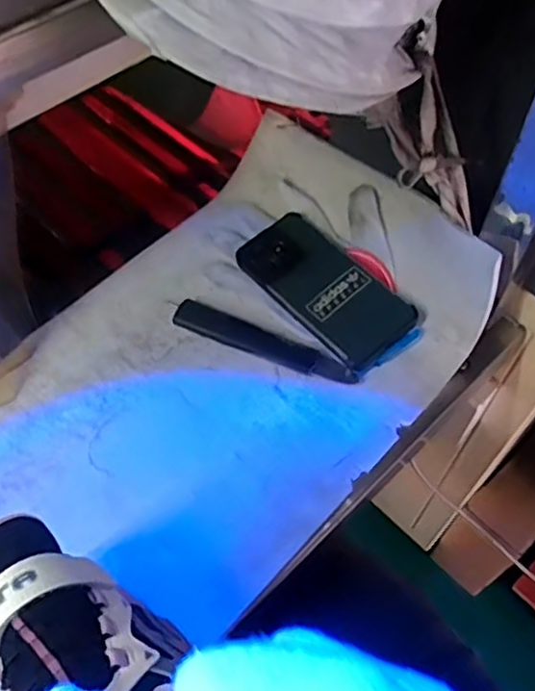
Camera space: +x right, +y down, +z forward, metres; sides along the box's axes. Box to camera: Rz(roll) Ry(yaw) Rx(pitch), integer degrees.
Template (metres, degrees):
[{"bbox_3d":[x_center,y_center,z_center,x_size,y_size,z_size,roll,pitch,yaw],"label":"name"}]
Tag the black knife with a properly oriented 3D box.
[{"bbox_3d":[-0.004,-0.001,0.542,0.165,0.010,0.023,22,60,14],"label":"black knife"}]

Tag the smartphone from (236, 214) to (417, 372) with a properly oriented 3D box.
[{"bbox_3d":[0.050,-0.053,0.565,0.078,0.012,0.160,-39,66,-13],"label":"smartphone"}]

